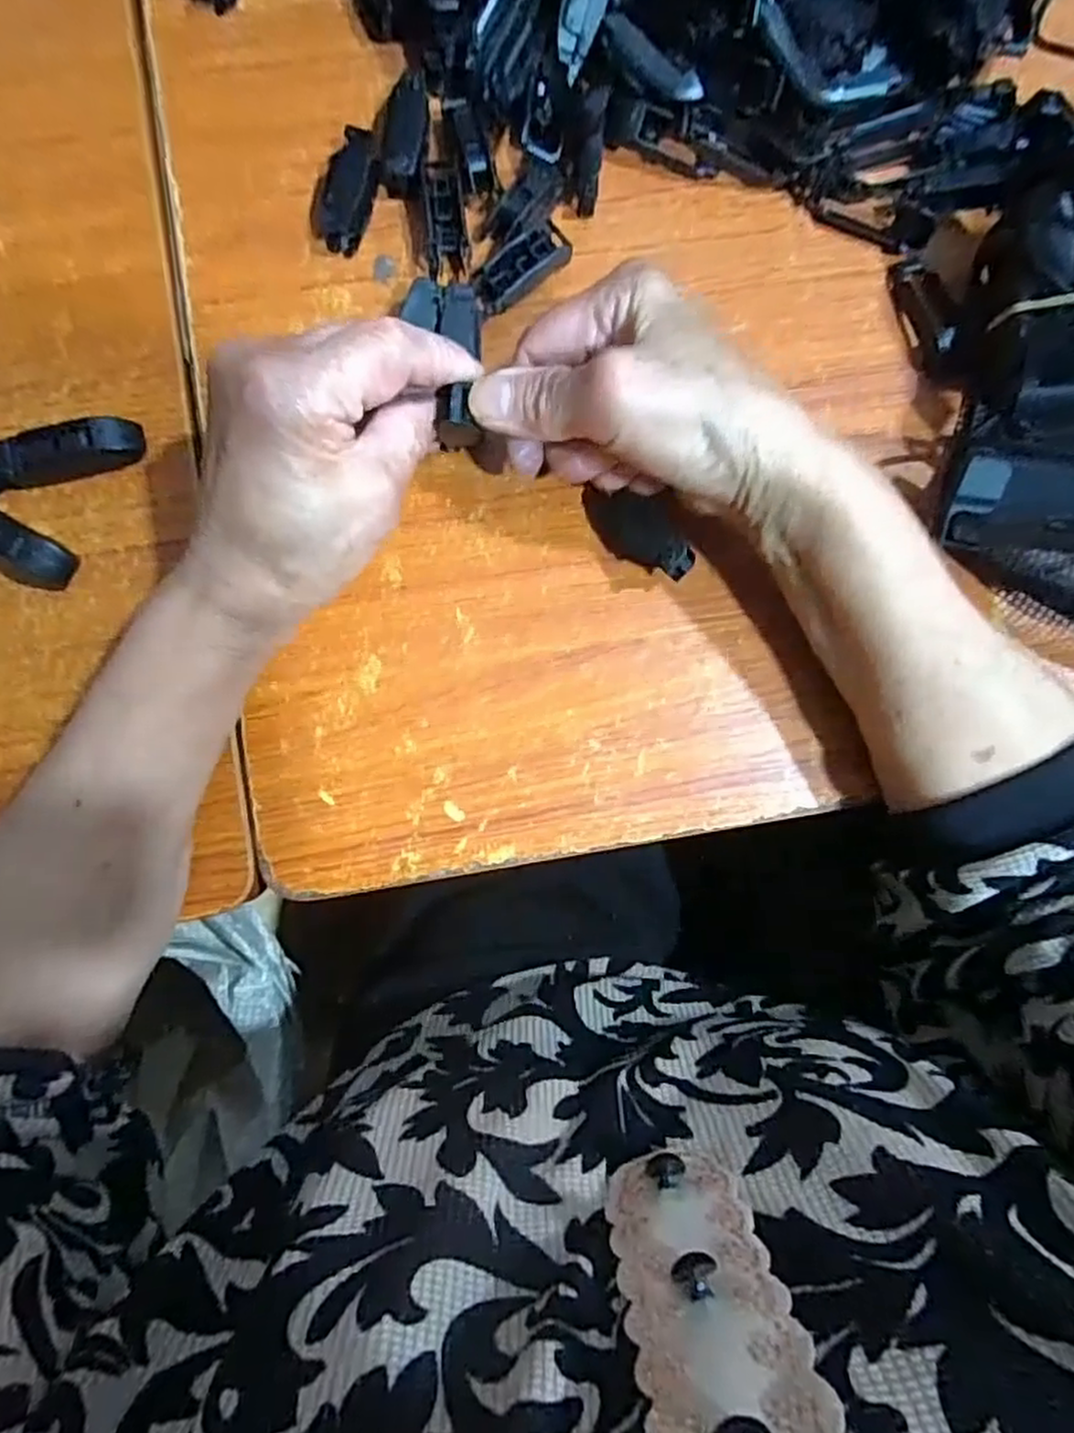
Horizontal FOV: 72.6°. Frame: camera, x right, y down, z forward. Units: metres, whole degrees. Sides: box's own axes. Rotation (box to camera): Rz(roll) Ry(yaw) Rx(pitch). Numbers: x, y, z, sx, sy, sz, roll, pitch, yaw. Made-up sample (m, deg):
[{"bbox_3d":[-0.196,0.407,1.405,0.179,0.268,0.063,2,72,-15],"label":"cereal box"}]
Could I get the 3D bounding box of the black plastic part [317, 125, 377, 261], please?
[{"bbox_3d":[-0.083,-0.229,0.316,0.023,0.015,0.051,15,85,0],"label":"black plastic part"}]

